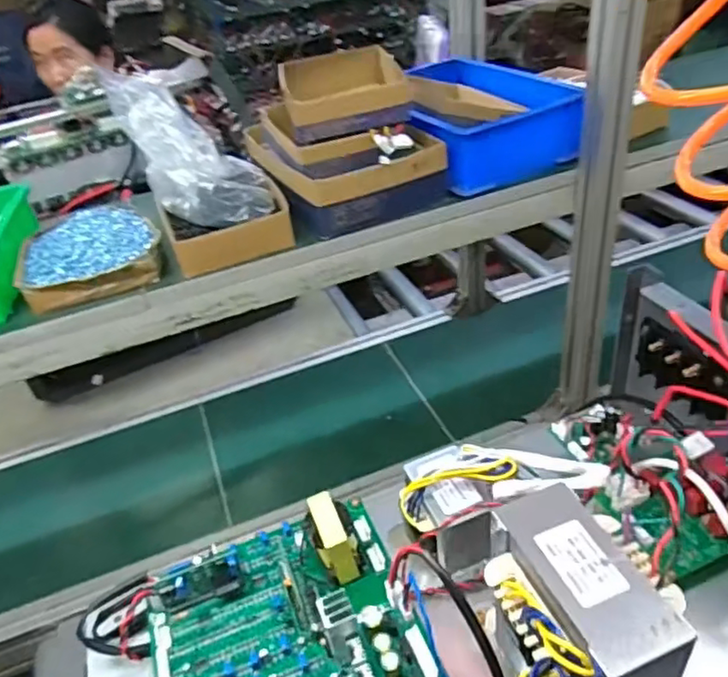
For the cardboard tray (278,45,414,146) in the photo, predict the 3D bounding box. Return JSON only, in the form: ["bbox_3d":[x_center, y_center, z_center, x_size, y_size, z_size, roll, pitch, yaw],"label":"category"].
[{"bbox_3d":[-0.023,-0.298,0.756,0.139,0.050,0.173,-10,36,-3],"label":"cardboard tray"}]

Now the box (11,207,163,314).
[{"bbox_3d":[-0.323,-0.105,0.744,0.148,0.034,0.199,-18,37,-14],"label":"box"}]

